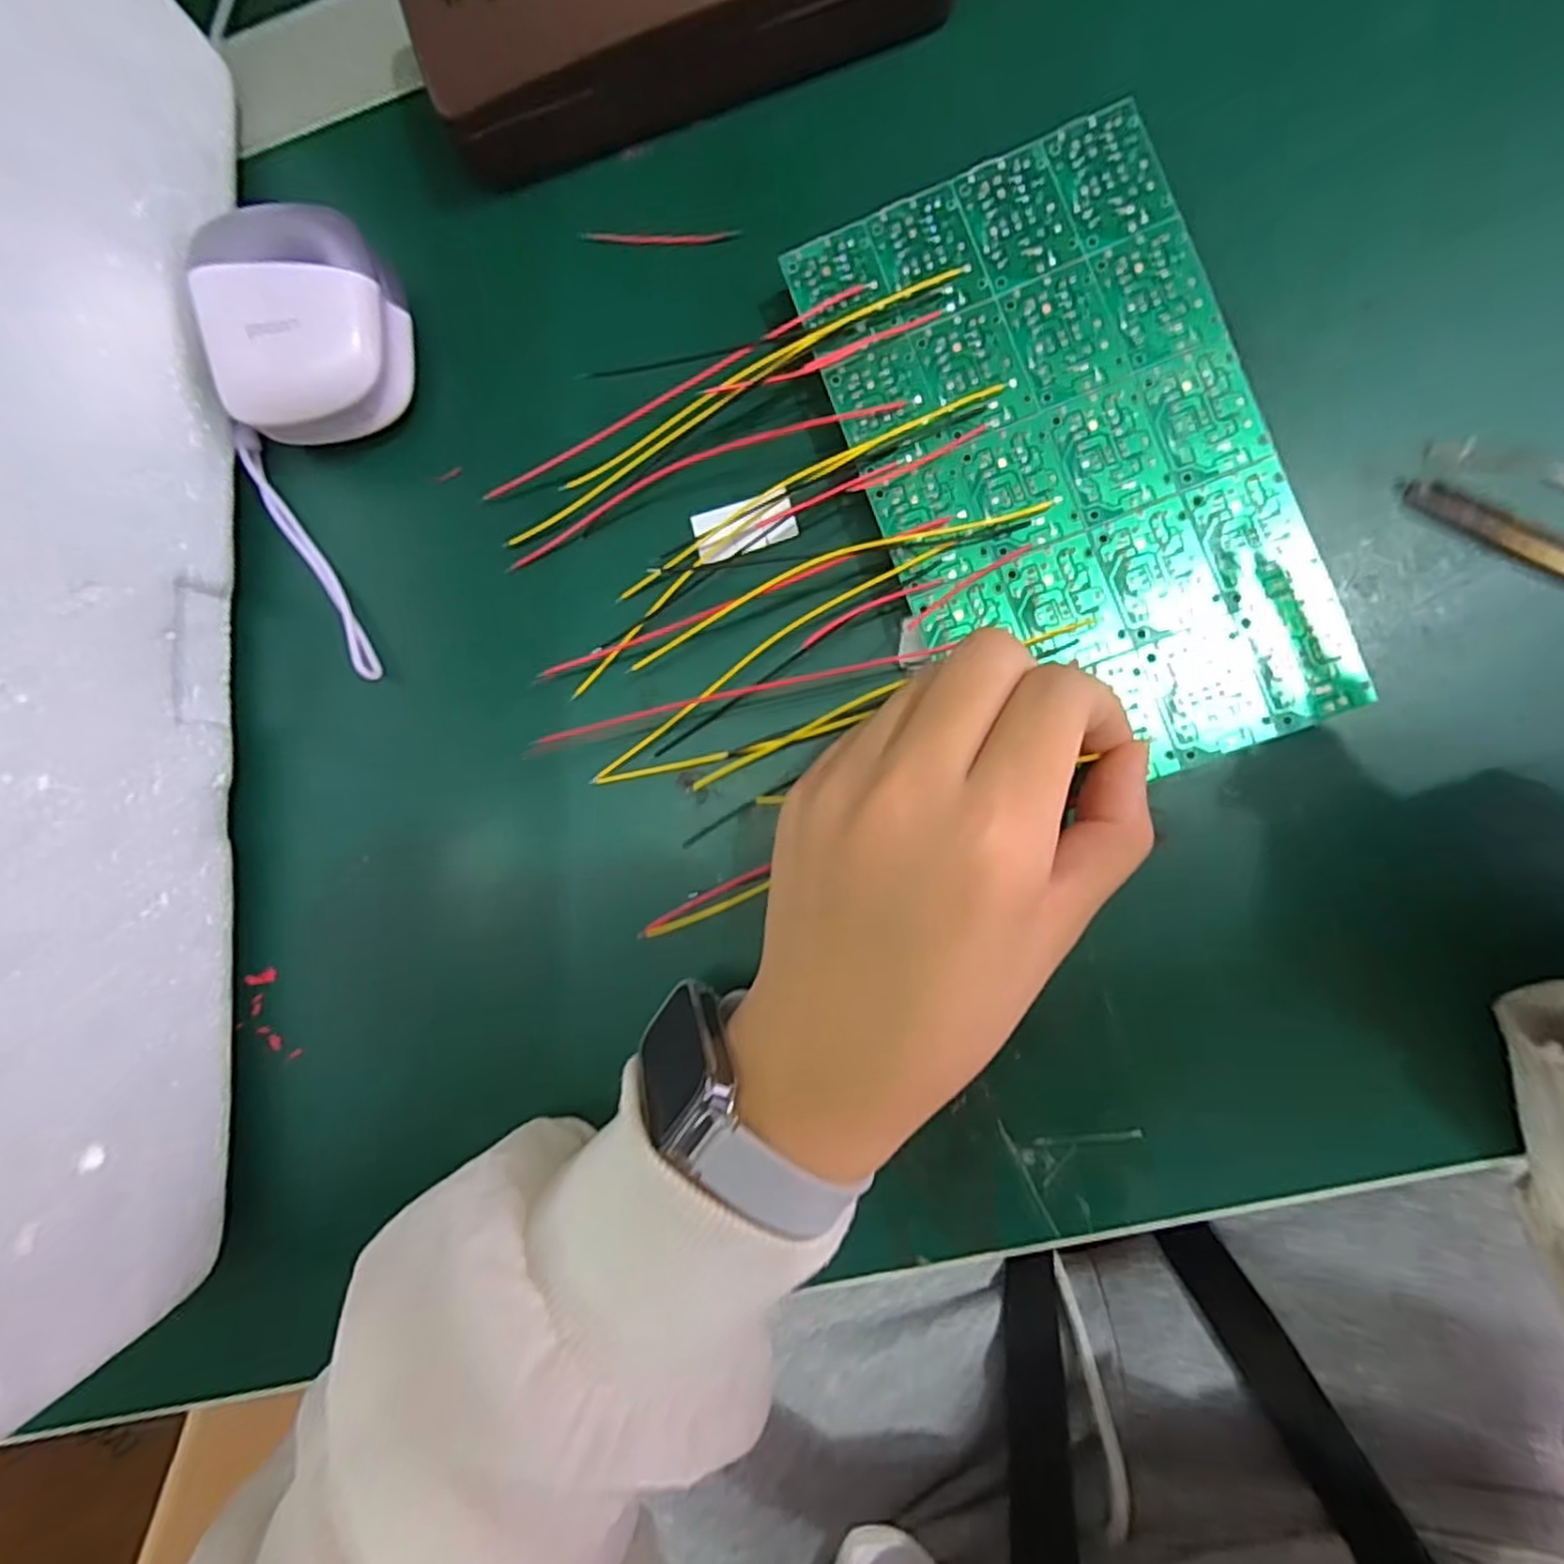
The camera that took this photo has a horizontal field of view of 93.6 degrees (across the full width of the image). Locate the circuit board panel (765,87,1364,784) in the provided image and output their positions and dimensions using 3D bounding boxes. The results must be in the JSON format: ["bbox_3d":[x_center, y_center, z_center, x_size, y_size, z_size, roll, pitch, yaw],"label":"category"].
[{"bbox_3d":[0.077,-0.086,0.200,0.101,0.004,0.171,-20,89,7],"label":"circuit board panel"}]

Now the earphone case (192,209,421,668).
[{"bbox_3d":[-0.148,-0.105,0.222,0.054,0.035,0.130,8,89,7],"label":"earphone case"}]

